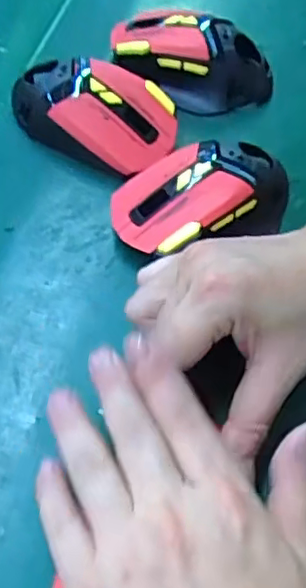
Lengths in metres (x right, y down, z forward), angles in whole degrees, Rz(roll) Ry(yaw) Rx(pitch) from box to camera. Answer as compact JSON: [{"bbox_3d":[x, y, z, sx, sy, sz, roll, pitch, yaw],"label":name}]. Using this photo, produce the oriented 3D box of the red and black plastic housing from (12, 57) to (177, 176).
[{"bbox_3d":[-0.043,-0.124,0.417,0.120,0.037,0.062,28,62,13],"label":"red and black plastic housing"}]

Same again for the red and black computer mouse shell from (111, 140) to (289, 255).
[{"bbox_3d":[0.029,-0.058,0.382,0.110,0.035,0.064,-14,61,-11],"label":"red and black computer mouse shell"}]

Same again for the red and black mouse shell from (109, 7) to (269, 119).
[{"bbox_3d":[0.027,-0.170,0.446,0.119,0.036,0.065,21,61,9],"label":"red and black mouse shell"}]

